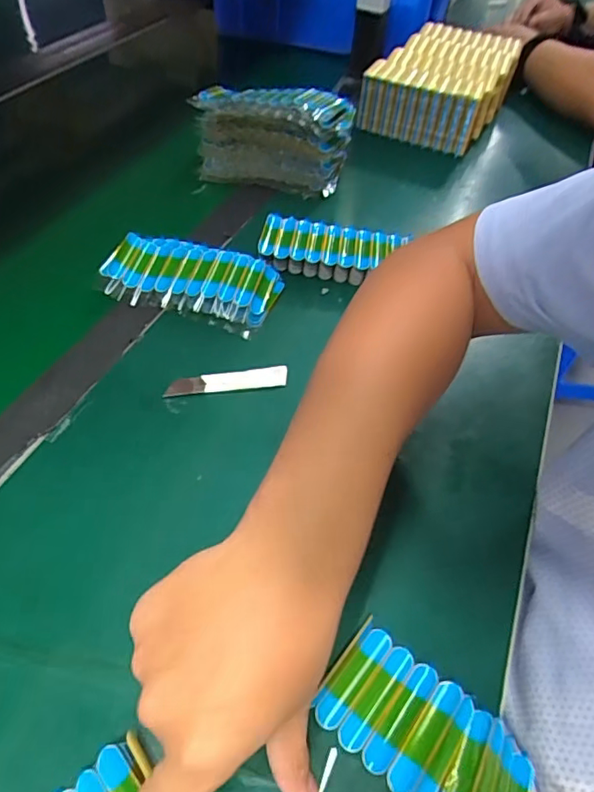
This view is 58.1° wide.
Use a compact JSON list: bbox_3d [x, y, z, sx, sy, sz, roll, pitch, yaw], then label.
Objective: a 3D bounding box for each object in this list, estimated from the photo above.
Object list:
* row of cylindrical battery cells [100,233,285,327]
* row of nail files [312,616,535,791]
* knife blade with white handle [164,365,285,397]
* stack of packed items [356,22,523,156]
[{"bbox_3d":[-0.097,-0.113,0.509,0.157,0.027,0.084,10,50,3],"label":"row of cylindrical battery cells"},{"bbox_3d":[0.072,0.191,0.297,0.121,0.026,0.063,31,54,20],"label":"row of nail files"},{"bbox_3d":[-0.057,-0.013,0.444,0.099,0.005,0.019,-6,51,-11],"label":"knife blade with white handle"},{"bbox_3d":[0.223,-0.470,0.812,0.169,0.079,0.292,21,51,12],"label":"stack of packed items"}]

